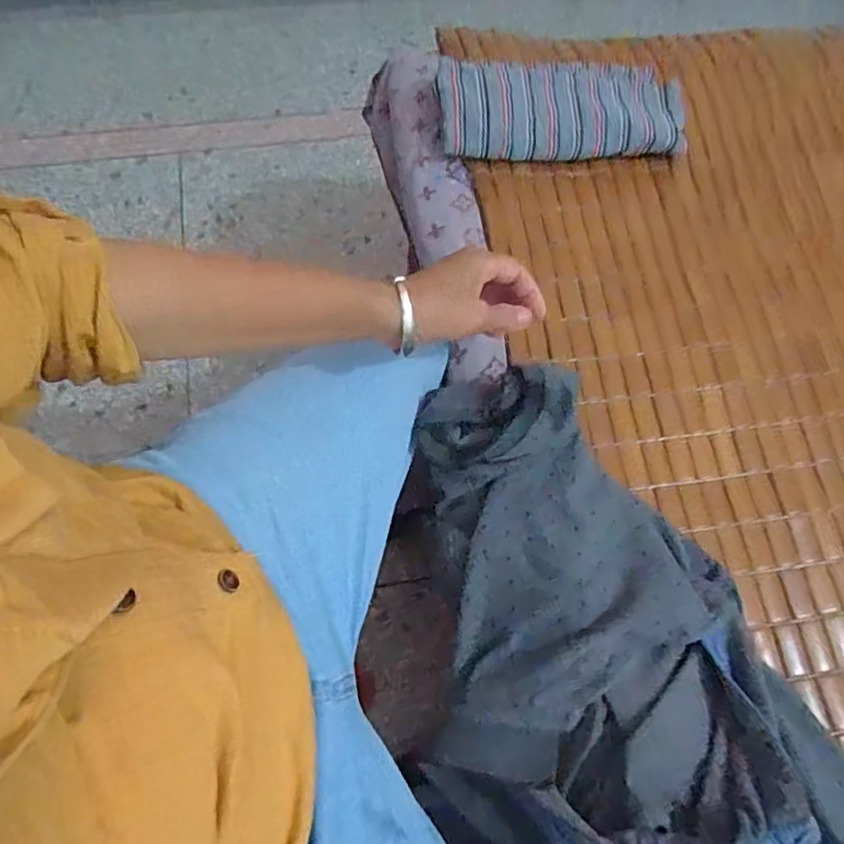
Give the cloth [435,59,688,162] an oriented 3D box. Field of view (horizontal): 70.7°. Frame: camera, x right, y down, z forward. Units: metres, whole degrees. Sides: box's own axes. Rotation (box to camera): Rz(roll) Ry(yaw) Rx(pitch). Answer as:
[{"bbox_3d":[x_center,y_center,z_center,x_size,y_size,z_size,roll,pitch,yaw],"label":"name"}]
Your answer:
[{"bbox_3d":[0.144,-0.327,0.615,0.257,0.042,0.115,-5,71,-4],"label":"cloth"}]

